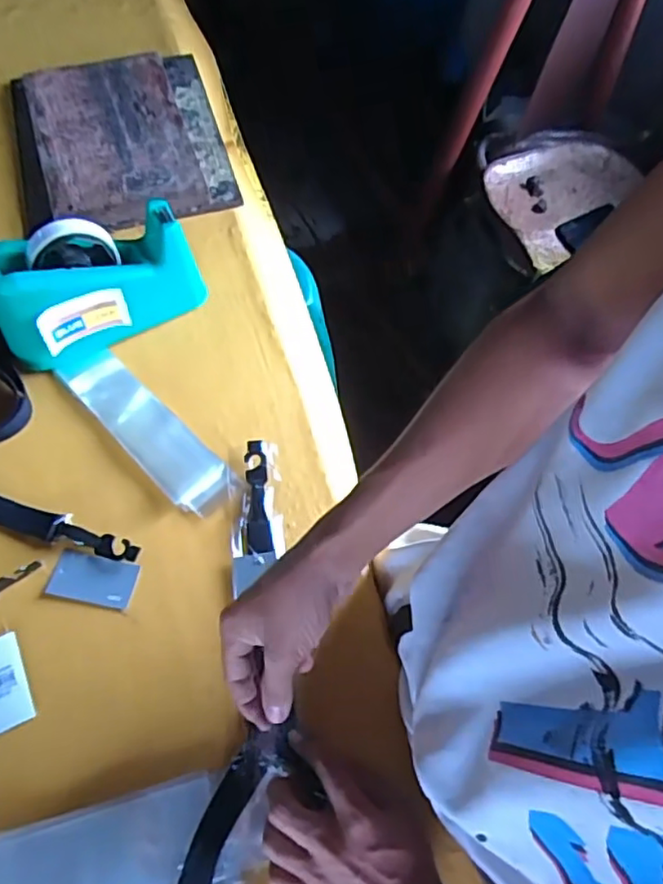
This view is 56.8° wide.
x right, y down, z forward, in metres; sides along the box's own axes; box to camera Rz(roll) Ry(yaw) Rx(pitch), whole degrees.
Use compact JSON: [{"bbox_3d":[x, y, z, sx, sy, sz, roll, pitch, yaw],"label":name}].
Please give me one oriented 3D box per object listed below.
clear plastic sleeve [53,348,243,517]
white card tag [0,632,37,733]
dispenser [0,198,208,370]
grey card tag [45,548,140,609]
[{"bbox_3d":[-0.183,-0.015,0.603,0.219,0.008,0.059,42,67,17],"label":"clear plastic sleeve"},{"bbox_3d":[-0.269,0.196,0.497,0.040,0.004,0.073,-22,66,-15],"label":"white card tag"},{"bbox_3d":[-0.234,-0.159,0.618,0.202,0.111,0.085,-24,66,-16],"label":"dispenser"},{"bbox_3d":[-0.209,0.120,0.538,0.072,0.004,0.040,12,72,1],"label":"grey card tag"}]

